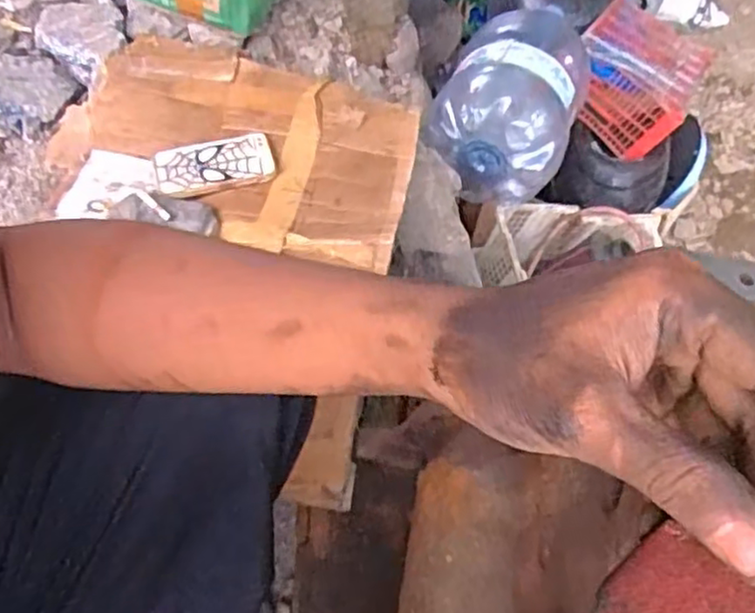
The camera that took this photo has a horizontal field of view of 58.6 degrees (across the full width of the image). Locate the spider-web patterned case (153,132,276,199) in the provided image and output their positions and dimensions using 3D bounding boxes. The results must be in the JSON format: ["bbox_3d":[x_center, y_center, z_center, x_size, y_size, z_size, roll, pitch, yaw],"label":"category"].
[{"bbox_3d":[-0.225,-0.194,0.928,0.159,0.017,0.072,-12,79,-3],"label":"spider-web patterned case"}]

